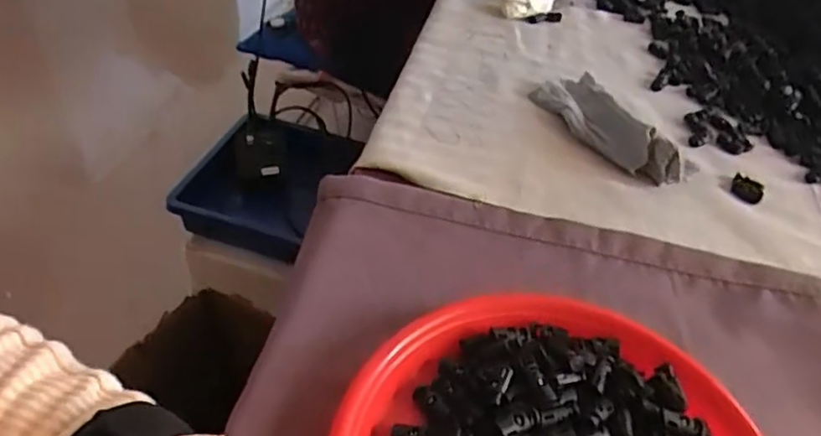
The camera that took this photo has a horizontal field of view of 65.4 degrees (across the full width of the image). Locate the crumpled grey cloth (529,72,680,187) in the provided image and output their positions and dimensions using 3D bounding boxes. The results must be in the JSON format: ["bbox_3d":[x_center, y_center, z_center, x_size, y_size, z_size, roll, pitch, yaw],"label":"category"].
[{"bbox_3d":[0.189,-0.097,0.627,0.067,0.042,0.183,-11,47,-18],"label":"crumpled grey cloth"}]

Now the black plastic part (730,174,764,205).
[{"bbox_3d":[0.312,-0.027,0.592,0.028,0.013,0.021,27,47,20],"label":"black plastic part"}]

